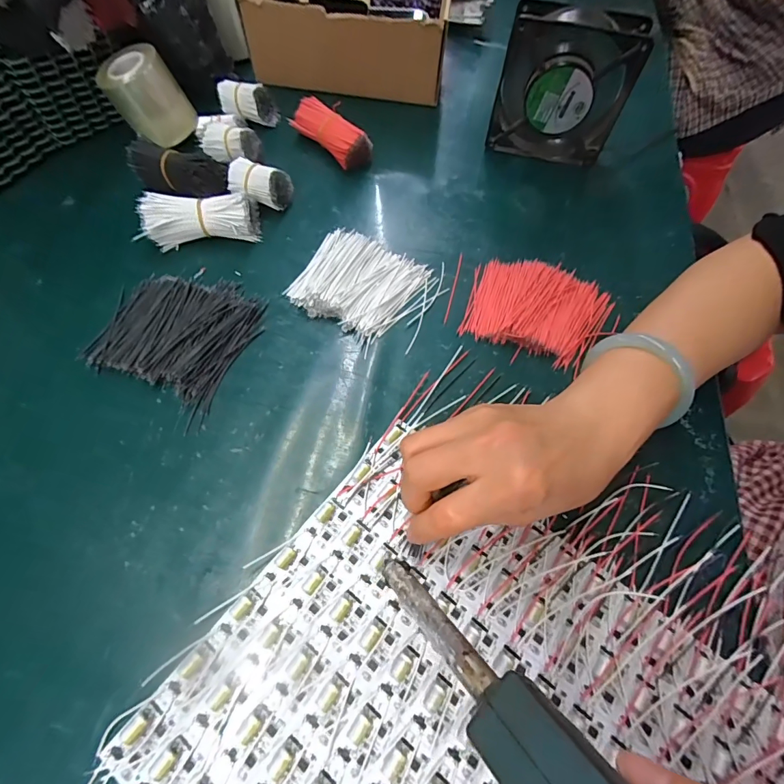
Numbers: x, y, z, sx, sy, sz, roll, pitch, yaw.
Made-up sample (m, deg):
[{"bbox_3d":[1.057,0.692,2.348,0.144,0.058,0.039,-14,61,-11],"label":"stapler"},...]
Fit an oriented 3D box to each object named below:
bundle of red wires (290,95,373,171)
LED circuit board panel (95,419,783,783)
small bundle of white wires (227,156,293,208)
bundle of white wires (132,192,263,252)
[{"bbox_3d":[-0.061,-0.266,0.435,0.094,0.036,0.033,40,67,16],"label":"bundle of red wires"},{"bbox_3d":[0.040,0.178,0.223,0.282,0.010,0.243,35,66,14],"label":"LED circuit board panel"},{"bbox_3d":[-0.123,-0.192,0.392,0.054,0.032,0.029,9,62,1],"label":"small bundle of white wires"},{"bbox_3d":[-0.167,-0.152,0.369,0.095,0.035,0.037,-10,63,-9],"label":"bundle of white wires"}]

